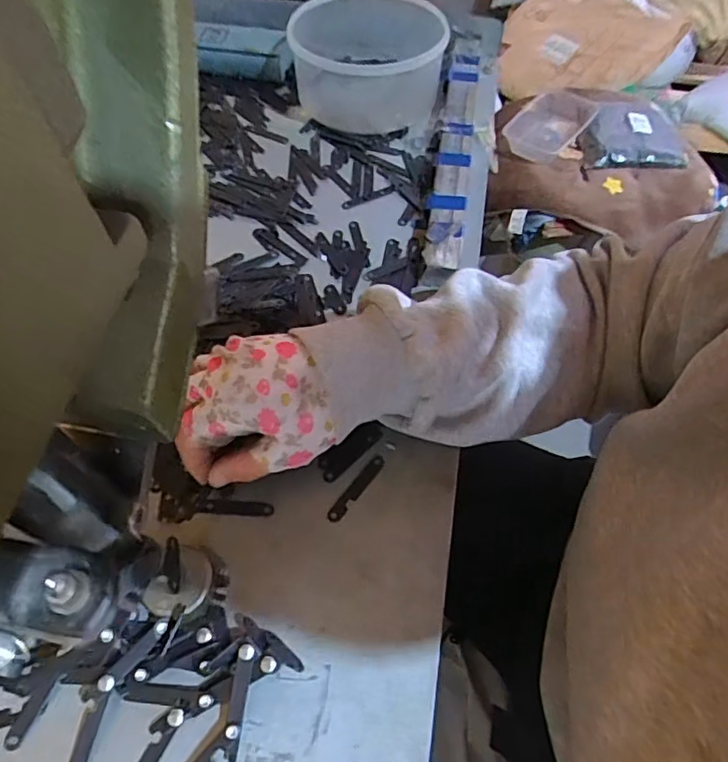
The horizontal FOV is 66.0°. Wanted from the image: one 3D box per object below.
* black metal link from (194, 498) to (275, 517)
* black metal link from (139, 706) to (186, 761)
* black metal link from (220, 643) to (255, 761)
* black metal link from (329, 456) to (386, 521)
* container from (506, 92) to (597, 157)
[{"bbox_3d":[-0.082,0.080,0.355,0.049,0.004,0.009,4,59,4],"label":"black metal link"},{"bbox_3d":[-0.111,0.192,0.285,0.013,0.004,0.053,26,62,13],"label":"black metal link"},{"bbox_3d":[-0.065,0.166,0.291,0.009,0.006,0.053,7,72,2],"label":"black metal link"},{"bbox_3d":[-0.005,0.069,0.360,0.009,0.004,0.052,34,64,17],"label":"black metal link"},{"bbox_3d":[0.336,-0.463,1.012,0.099,0.033,0.197,39,66,20],"label":"container"}]

